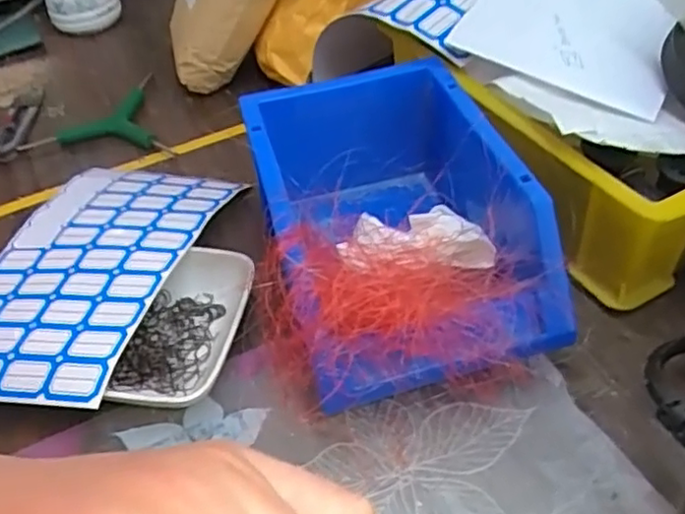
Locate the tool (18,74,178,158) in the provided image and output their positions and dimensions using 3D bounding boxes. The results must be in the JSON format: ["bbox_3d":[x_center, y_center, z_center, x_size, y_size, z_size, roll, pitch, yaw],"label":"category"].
[{"bbox_3d":[-0.174,-0.113,0.505,0.109,0.012,0.094,1,45,6],"label":"tool"}]

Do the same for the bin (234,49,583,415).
[{"bbox_3d":[0.022,-0.013,0.337,0.129,0.081,0.192,-14,45,-8],"label":"bin"}]

